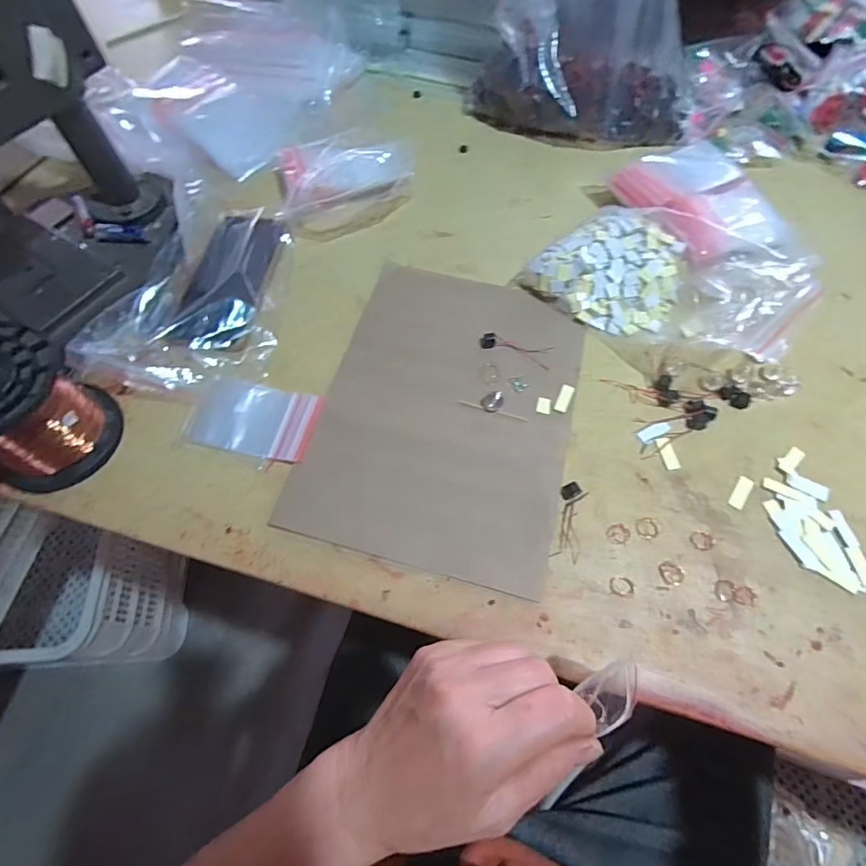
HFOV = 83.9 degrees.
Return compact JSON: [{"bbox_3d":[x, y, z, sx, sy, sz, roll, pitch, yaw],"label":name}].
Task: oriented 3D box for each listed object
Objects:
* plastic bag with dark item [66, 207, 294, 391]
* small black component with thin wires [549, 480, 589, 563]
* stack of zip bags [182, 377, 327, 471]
[{"bbox_3d":[-0.204,-0.132,0.442,0.136,0.038,0.205,9,65,5],"label":"plastic bag with dark item"},{"bbox_3d":[0.102,0.065,0.359,0.020,0.006,0.059,15,65,7],"label":"small black component with thin wires"},{"bbox_3d":[-0.149,-0.011,0.396,0.104,0.007,0.065,12,65,6],"label":"stack of zip bags"}]

